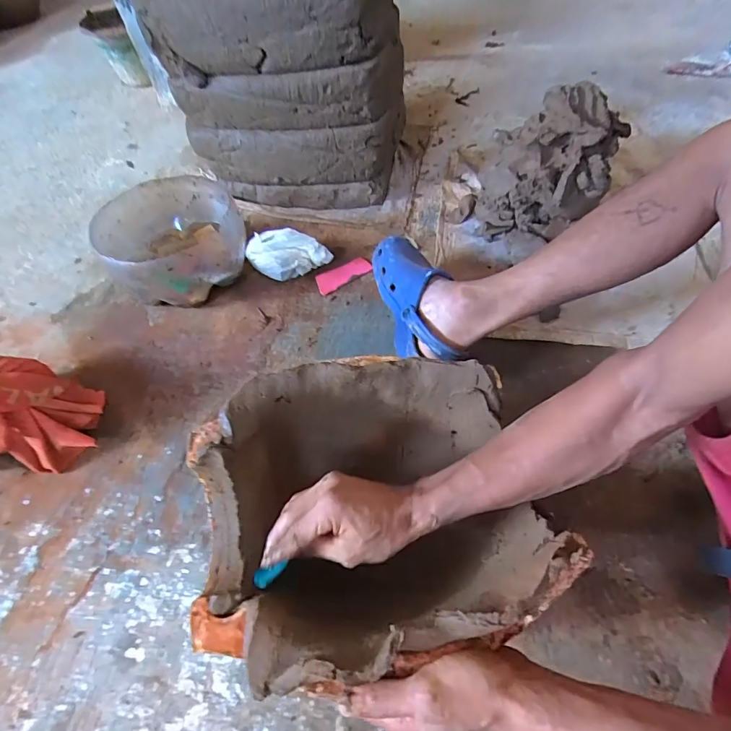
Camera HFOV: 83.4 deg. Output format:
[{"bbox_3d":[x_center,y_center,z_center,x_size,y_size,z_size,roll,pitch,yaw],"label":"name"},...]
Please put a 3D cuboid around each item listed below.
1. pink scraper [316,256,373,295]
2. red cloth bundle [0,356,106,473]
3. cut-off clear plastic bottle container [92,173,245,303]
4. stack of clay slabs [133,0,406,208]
[{"bbox_3d":[-0.041,-0.172,0.769,0.107,0.017,0.045,-23,57,-11],"label":"pink scraper"},{"bbox_3d":[-0.500,0.074,0.567,0.215,0.118,0.181,18,59,16],"label":"red cloth bundle"},{"bbox_3d":[-0.355,-0.231,0.765,0.234,0.126,0.275,-31,59,-16],"label":"cut-off clear plastic bottle container"},{"bbox_3d":[-0.133,-0.556,0.789,0.400,0.425,0.287,5,56,8],"label":"stack of clay slabs"}]

